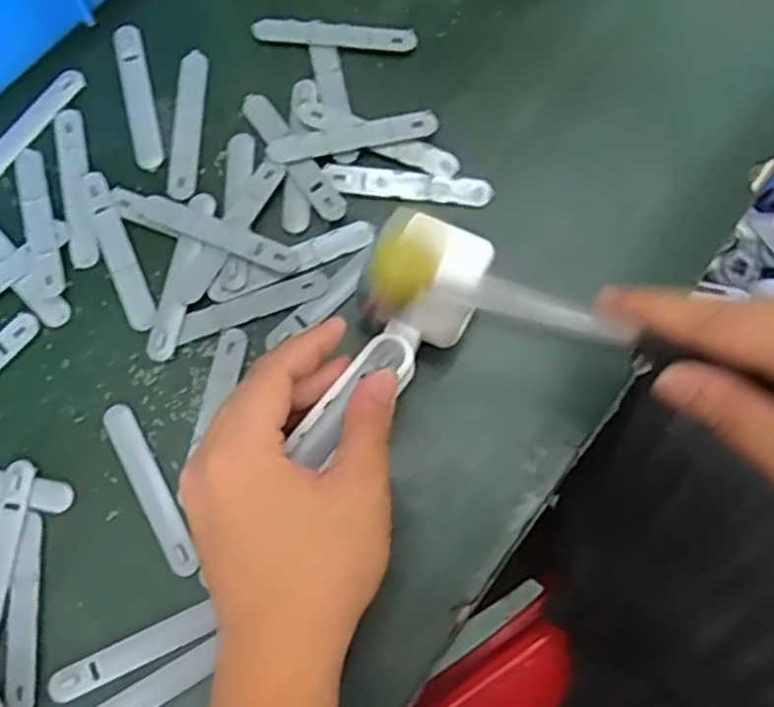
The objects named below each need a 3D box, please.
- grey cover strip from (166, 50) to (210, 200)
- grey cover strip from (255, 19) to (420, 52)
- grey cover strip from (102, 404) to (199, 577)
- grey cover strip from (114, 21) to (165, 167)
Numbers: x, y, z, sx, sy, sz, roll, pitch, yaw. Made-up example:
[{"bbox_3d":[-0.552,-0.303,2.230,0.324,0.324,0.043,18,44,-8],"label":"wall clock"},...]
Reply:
[{"bbox_3d":[-0.115,-0.132,0.449,0.018,0.004,0.093,1,75,0],"label":"grey cover strip"},{"bbox_3d":[-0.031,-0.189,0.460,0.096,0.006,0.016,6,75,2],"label":"grey cover strip"},{"bbox_3d":[-0.122,0.069,0.400,0.016,0.004,0.094,-28,77,-7],"label":"grey cover strip"},{"bbox_3d":[-0.145,-0.150,0.453,0.017,0.004,0.093,-13,75,-3],"label":"grey cover strip"}]

